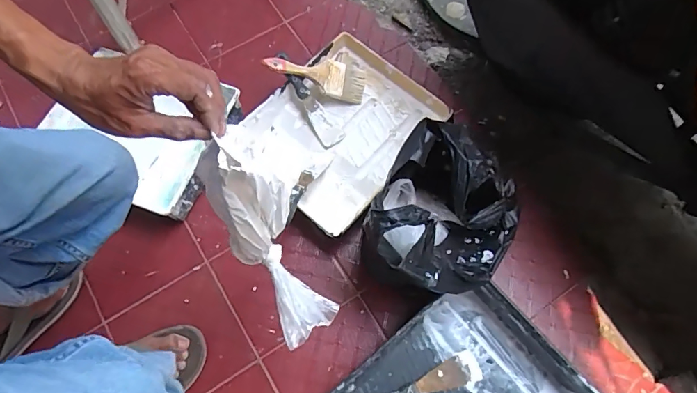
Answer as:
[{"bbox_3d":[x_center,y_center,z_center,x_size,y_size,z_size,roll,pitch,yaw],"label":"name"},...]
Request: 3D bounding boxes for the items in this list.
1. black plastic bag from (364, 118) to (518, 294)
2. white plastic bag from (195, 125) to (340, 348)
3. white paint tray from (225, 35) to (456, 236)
[{"bbox_3d":[0.162,0.032,0.727,0.216,0.280,0.251,27,74,9],"label":"black plastic bag"},{"bbox_3d":[-0.095,0.043,0.494,0.083,0.299,0.113,-21,49,-7],"label":"white plastic bag"},{"bbox_3d":[-0.013,-0.124,0.906,0.296,0.076,0.338,41,74,17],"label":"white paint tray"}]

